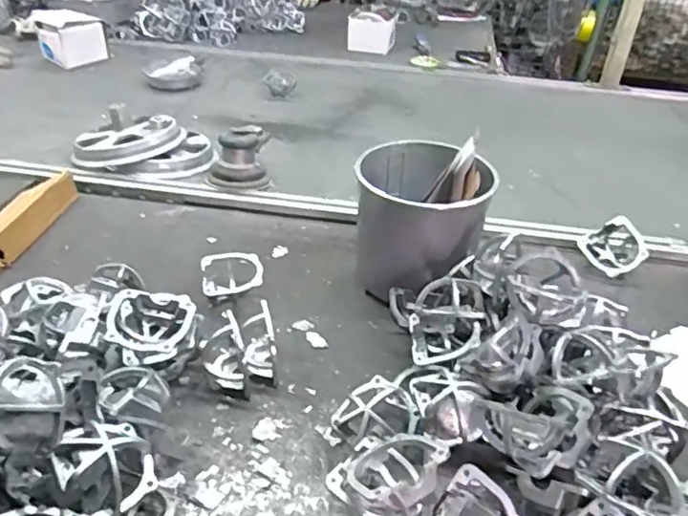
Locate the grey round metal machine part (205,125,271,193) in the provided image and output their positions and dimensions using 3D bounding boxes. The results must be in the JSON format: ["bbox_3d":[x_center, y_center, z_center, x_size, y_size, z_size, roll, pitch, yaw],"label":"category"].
[{"bbox_3d":[-0.189,-0.182,1.044,0.118,0.097,0.111,-5,35,-11],"label":"grey round metal machine part"}]

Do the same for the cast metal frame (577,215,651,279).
[{"bbox_3d":[0.421,-0.014,0.896,0.086,0.027,0.082,-41,68,-3],"label":"cast metal frame"}]

